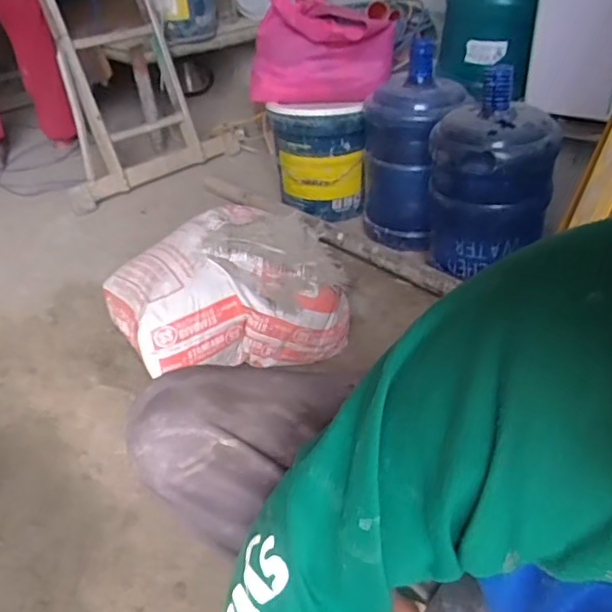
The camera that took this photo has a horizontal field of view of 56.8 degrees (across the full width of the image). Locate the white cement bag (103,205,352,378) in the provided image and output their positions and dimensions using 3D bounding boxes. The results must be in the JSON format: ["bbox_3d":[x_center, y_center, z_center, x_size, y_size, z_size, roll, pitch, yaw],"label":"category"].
[{"bbox_3d":[-0.160,-0.032,1.119,0.434,0.202,0.291,-15,38,-12],"label":"white cement bag"}]

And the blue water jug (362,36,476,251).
[{"bbox_3d":[0.253,-0.343,1.385,0.209,0.405,0.219,-4,37,3],"label":"blue water jug"}]

